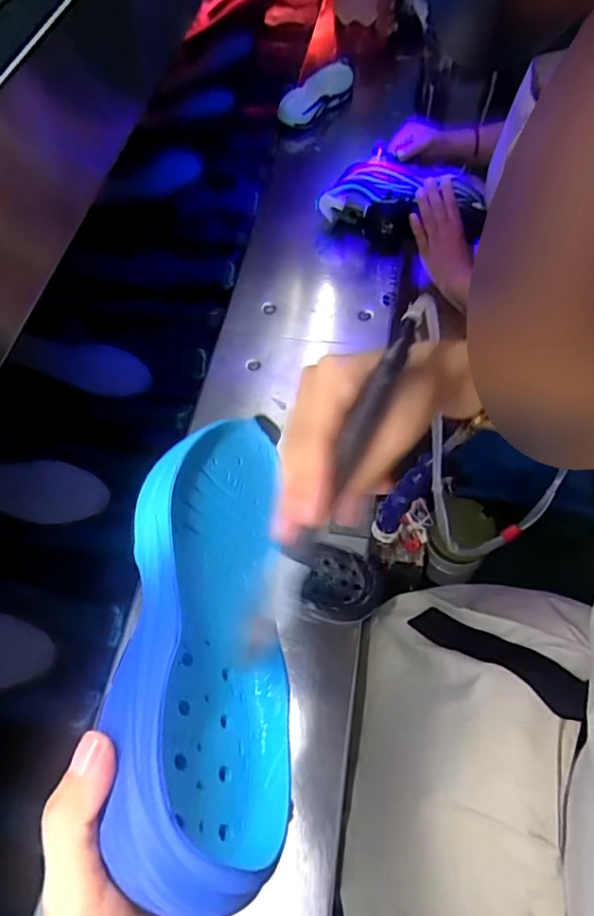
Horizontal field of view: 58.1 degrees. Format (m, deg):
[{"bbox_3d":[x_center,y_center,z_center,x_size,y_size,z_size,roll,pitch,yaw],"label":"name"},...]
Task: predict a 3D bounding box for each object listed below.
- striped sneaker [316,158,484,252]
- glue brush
[{"bbox_3d":[0.155,-0.393,0.843,0.245,0.083,0.115,-3,59,2],"label":"striped sneaker"},{"bbox_3d":[0.016,0.011,0.246,0.018,0.021,0.175,28,82,18],"label":"glue brush"}]

